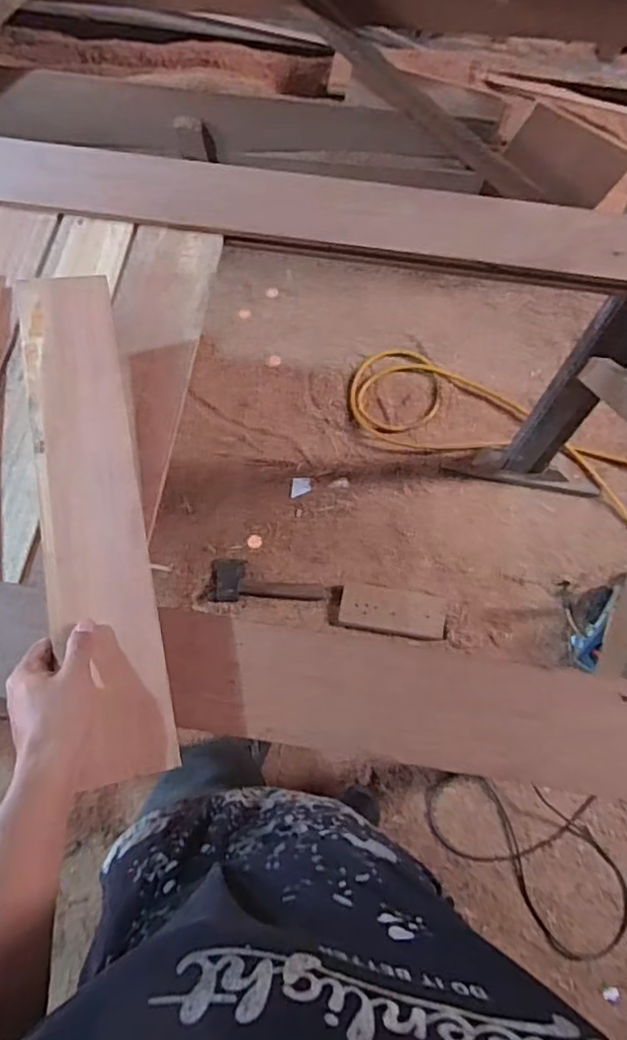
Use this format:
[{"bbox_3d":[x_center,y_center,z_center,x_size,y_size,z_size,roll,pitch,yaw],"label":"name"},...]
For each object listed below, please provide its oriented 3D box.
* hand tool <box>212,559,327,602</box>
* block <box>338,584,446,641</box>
[{"bbox_3d":[-0.109,0.147,1.507,0.274,0.047,0.100,-2,71,0],"label":"hand tool"},{"bbox_3d":[0.193,0.227,1.485,0.253,0.035,0.104,7,71,16],"label":"block"}]

